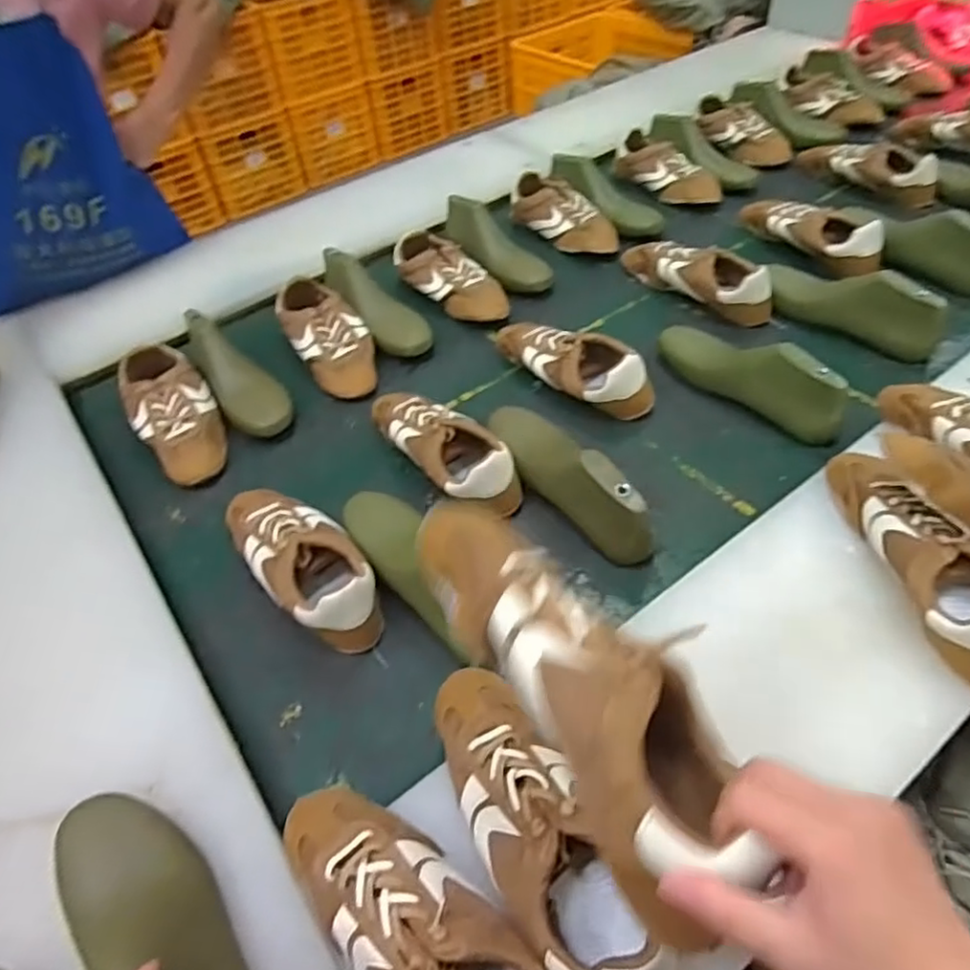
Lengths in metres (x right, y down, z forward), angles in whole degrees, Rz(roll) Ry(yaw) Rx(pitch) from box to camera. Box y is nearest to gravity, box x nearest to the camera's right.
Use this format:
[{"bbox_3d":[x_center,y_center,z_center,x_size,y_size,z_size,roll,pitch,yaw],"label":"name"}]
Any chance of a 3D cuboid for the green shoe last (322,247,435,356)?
[{"bbox_3d":[-0.178,-0.299,1.046,0.083,0.080,0.266,-30,53,-19],"label":"green shoe last"}]

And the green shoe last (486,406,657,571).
[{"bbox_3d":[0.091,-0.019,0.768,0.072,0.088,0.267,-26,52,-16],"label":"green shoe last"}]

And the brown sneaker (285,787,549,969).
[{"bbox_3d":[-0.049,0.309,0.456,0.095,0.098,0.263,-39,57,-24],"label":"brown sneaker"}]

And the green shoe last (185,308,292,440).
[{"bbox_3d":[-0.358,-0.161,0.964,0.090,0.092,0.242,-27,52,-16],"label":"green shoe last"}]

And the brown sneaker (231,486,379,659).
[{"bbox_3d":[-0.208,0.072,0.731,0.101,0.073,0.266,-34,55,-21],"label":"brown sneaker"}]

